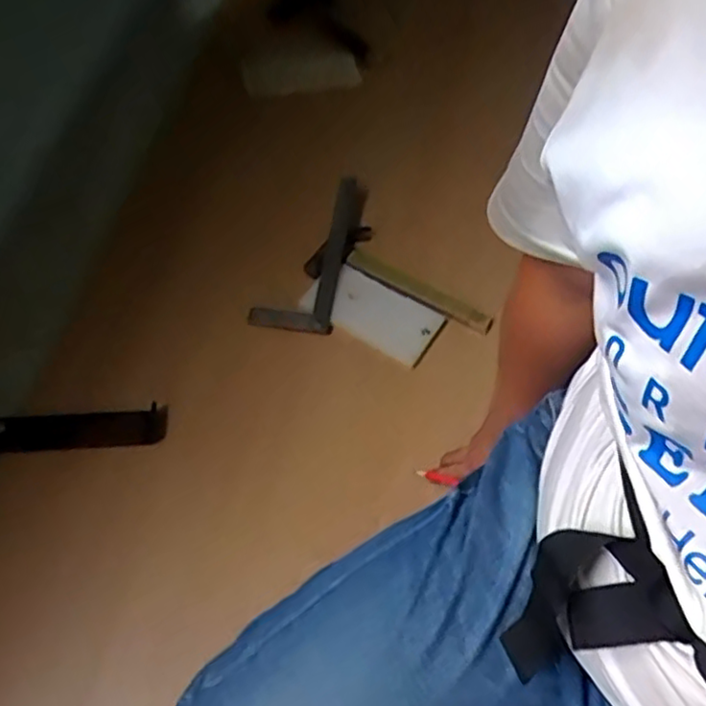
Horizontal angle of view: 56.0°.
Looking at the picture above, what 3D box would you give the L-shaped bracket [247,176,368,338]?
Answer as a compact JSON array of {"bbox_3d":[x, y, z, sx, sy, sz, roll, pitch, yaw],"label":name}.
[{"bbox_3d":[-0.037,-0.171,1.089,0.112,0.034,0.379,20,59,11],"label":"L-shaped bracket"}]

